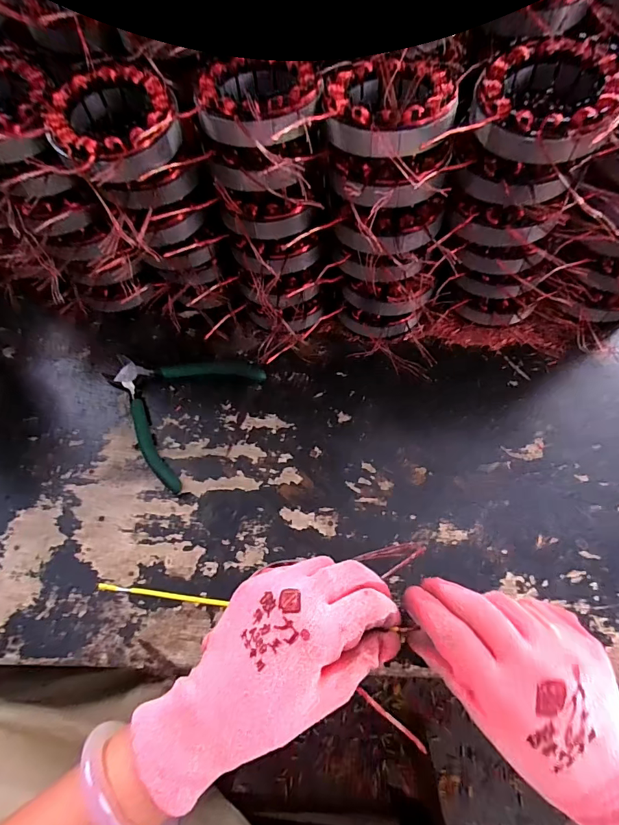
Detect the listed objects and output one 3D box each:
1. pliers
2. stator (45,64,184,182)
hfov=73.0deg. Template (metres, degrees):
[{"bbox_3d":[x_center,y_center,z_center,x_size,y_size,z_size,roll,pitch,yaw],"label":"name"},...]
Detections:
[{"bbox_3d":[-0.131,-0.017,0.386,0.129,0.008,0.133,29,71,15],"label":"pliers"},{"bbox_3d":[-0.132,-0.194,0.285,0.088,0.028,0.083,31,71,16],"label":"stator"}]

